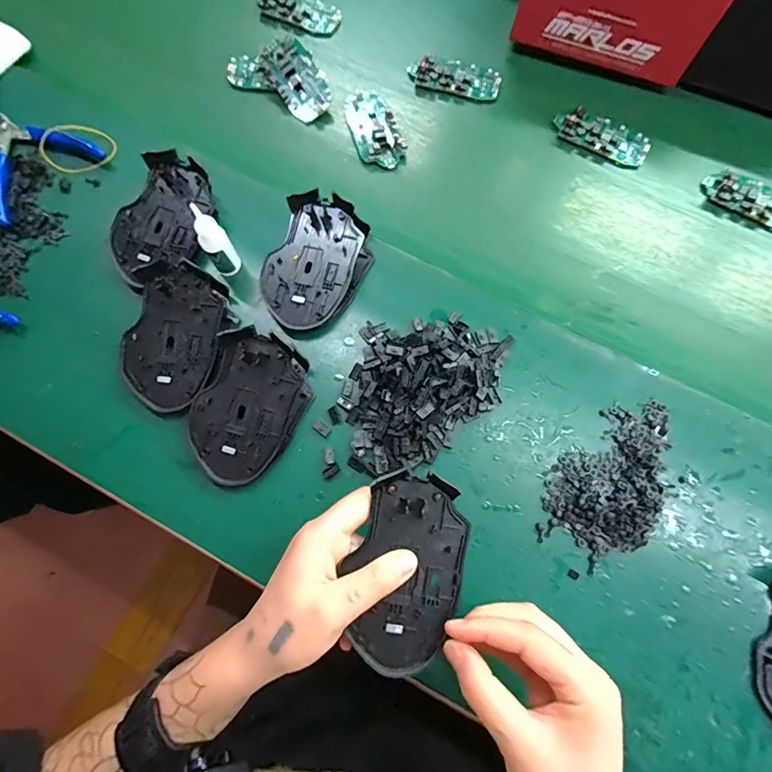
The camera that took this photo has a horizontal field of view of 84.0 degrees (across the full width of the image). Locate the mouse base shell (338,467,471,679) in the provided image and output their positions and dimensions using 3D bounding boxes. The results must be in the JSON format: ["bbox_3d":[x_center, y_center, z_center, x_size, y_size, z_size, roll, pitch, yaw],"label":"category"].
[{"bbox_3d":[0.013,0.114,0.267,0.068,0.014,0.113,19,73,4],"label":"mouse base shell"}]

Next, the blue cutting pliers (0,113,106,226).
[{"bbox_3d":[-0.341,-0.215,0.400,0.105,0.016,0.108,42,76,11],"label":"blue cutting pliers"}]

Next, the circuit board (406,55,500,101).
[{"bbox_3d":[0.073,-0.331,0.460,0.097,0.013,0.039,8,73,1],"label":"circuit board"}]

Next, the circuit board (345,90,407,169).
[{"bbox_3d":[-0.012,-0.263,0.438,0.046,0.008,0.093,-19,74,-7],"label":"circuit board"}]

